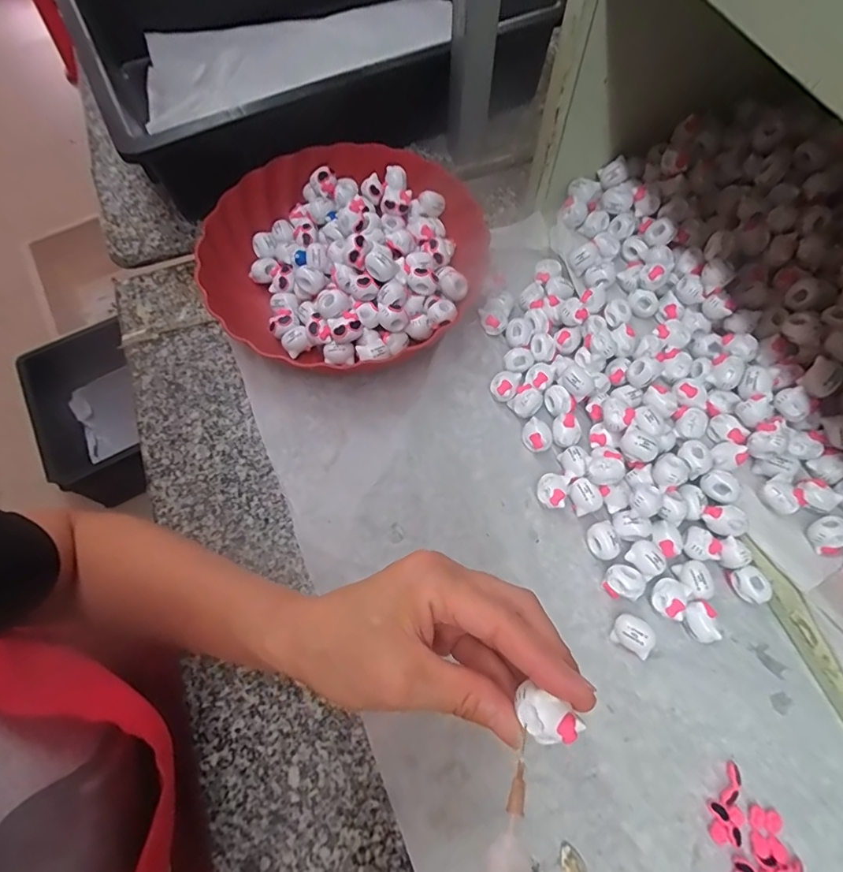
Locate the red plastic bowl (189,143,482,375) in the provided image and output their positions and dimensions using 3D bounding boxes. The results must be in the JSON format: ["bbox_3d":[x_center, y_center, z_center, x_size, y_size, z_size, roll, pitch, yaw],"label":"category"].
[{"bbox_3d":[-0.067,-0.165,0.435,0.241,0.052,0.229,-1,67,-1],"label":"red plastic bowl"}]

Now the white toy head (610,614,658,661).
[{"bbox_3d":[0.142,0.133,0.322,0.025,0.020,0.020,36,71,14],"label":"white toy head"}]

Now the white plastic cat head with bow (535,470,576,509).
[{"bbox_3d":[0.099,0.039,0.365,0.022,0.019,0.030,22,68,9],"label":"white plastic cat head with bow"}]

